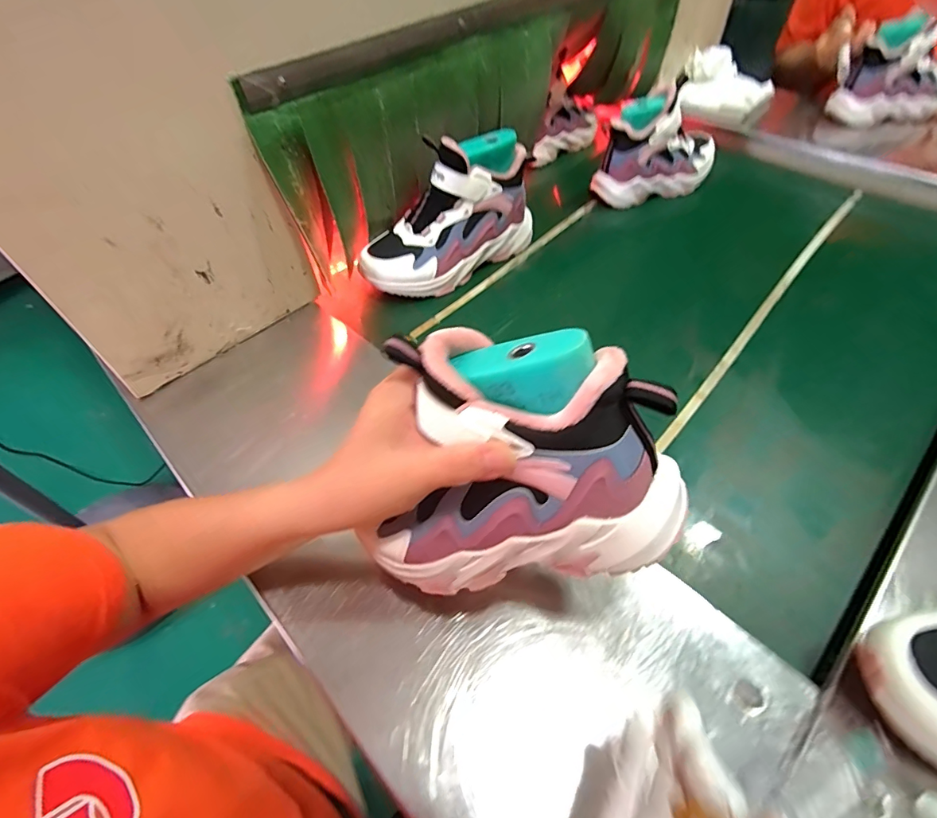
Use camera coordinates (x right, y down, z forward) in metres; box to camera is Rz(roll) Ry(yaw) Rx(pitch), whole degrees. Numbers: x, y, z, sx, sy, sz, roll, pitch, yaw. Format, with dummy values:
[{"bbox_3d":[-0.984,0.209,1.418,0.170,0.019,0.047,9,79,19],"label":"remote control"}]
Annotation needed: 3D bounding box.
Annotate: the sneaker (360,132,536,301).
[{"bbox_3d":[-0.029,-0.255,0.619,0.244,0.151,0.076,-33,53,-23],"label":"sneaker"}]

